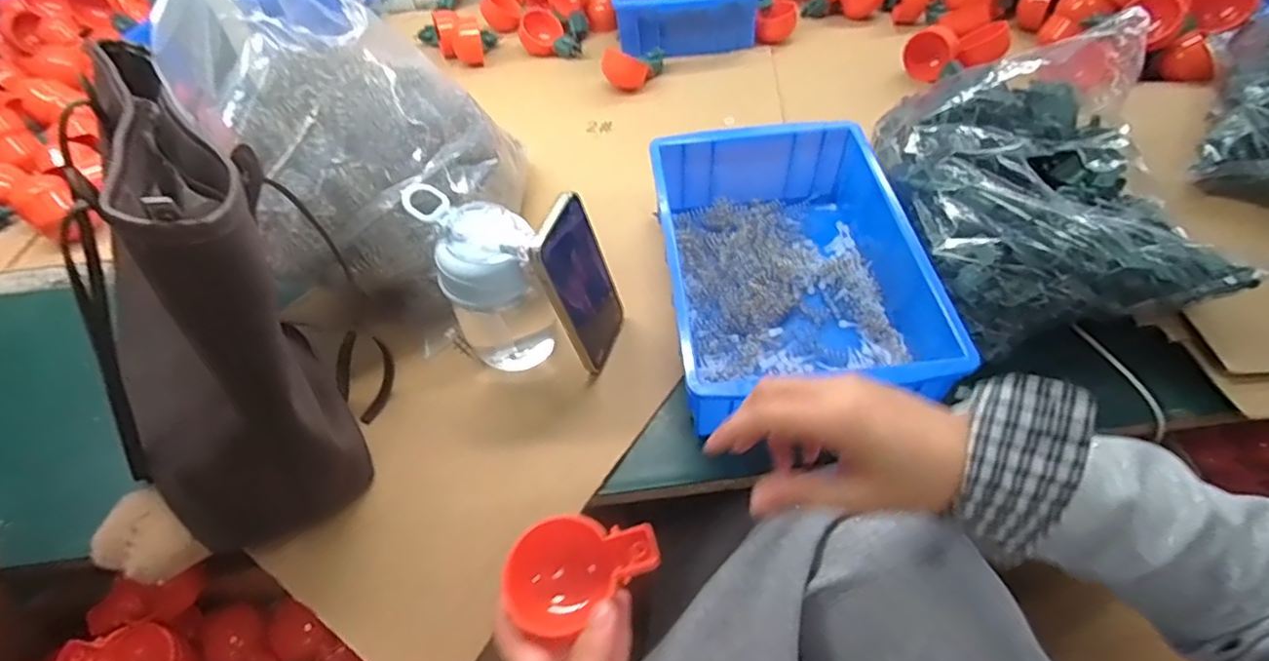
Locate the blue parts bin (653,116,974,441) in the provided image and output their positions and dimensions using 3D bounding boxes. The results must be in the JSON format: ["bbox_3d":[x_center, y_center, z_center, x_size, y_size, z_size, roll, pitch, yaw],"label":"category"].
[{"bbox_3d":[0.131,-0.054,0.533,0.201,0.083,0.286,-6,52,0],"label":"blue parts bin"}]

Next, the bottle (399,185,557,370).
[{"bbox_3d":[-0.113,-0.034,0.492,0.072,0.151,0.097,-23,54,-13],"label":"bottle"}]

